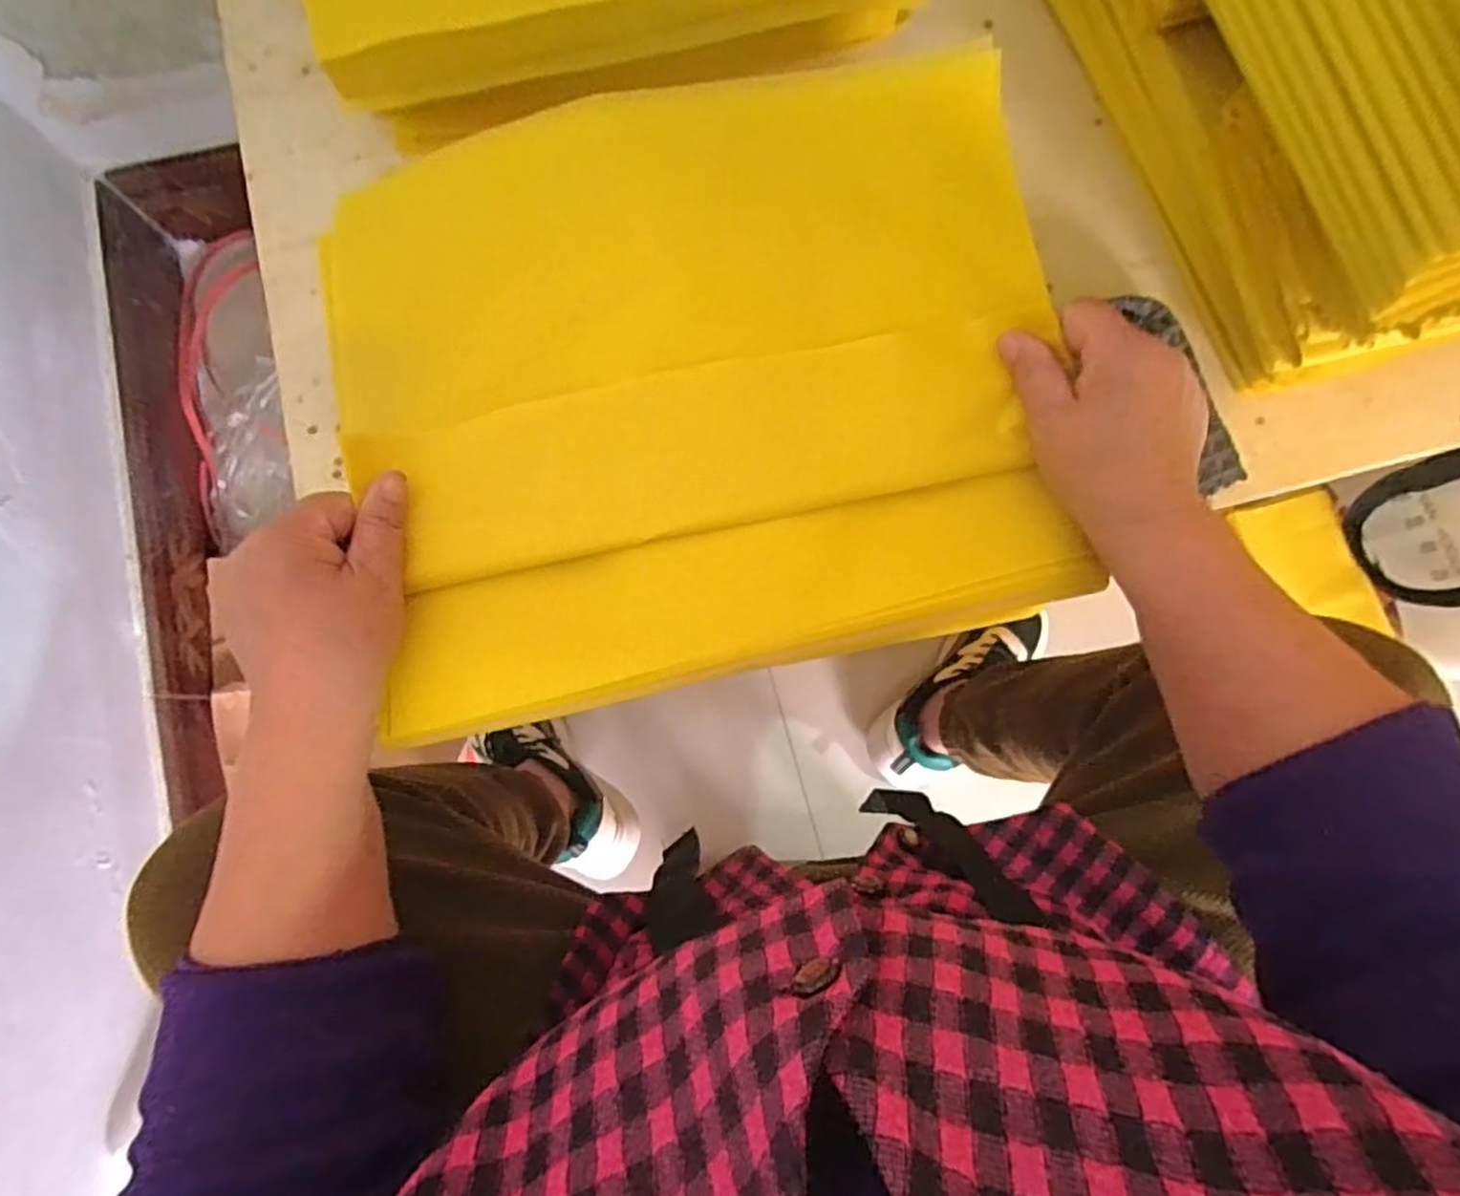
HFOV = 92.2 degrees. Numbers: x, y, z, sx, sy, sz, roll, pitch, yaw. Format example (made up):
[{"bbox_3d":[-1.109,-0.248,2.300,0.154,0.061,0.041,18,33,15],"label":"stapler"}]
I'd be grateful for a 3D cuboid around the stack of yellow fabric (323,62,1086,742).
[{"bbox_3d":[-0.009,-0.117,0.350,0.353,0.021,0.301,-12,80,-3],"label":"stack of yellow fabric"}]

